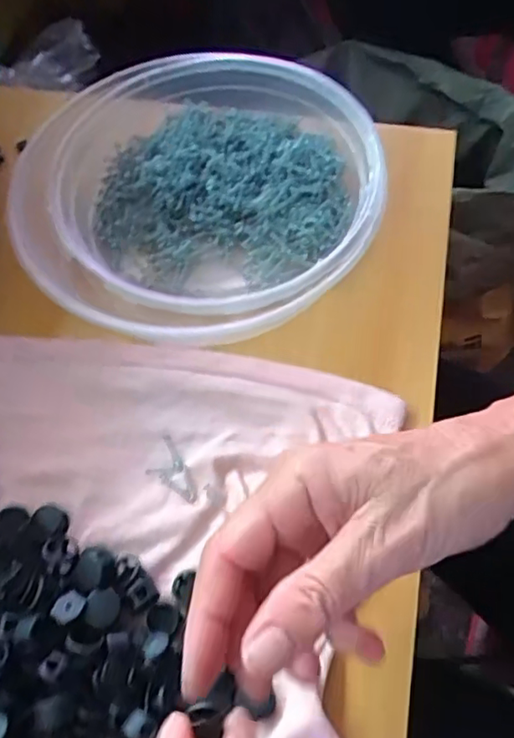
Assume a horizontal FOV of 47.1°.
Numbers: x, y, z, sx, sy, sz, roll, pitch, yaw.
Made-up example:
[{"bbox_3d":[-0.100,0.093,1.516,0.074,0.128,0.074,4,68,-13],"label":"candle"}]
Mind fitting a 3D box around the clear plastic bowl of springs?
[{"bbox_3d":[-0.034,-0.115,0.377,0.210,0.048,0.199,-2,62,3],"label":"clear plastic bowl of springs"}]

